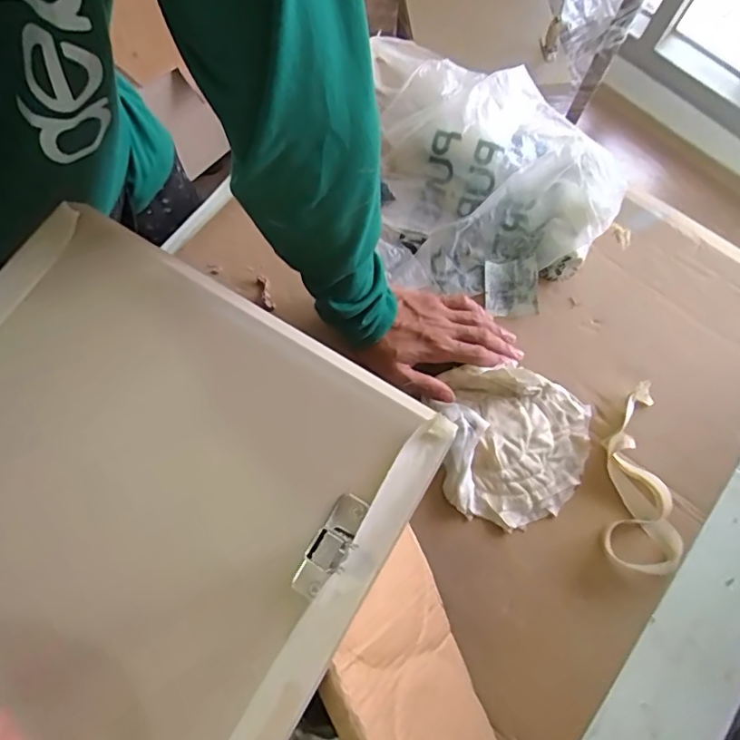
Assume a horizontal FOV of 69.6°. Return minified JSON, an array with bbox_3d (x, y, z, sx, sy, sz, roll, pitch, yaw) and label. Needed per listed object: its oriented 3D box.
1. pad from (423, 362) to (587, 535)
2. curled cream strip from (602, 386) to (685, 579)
[{"bbox_3d":[0.151,0.077,0.537,0.154,0.032,0.151,2,73,-1],"label":"pad"},{"bbox_3d":[0.267,0.106,0.534,0.072,0.032,0.184,-2,74,-2],"label":"curled cream strip"}]

